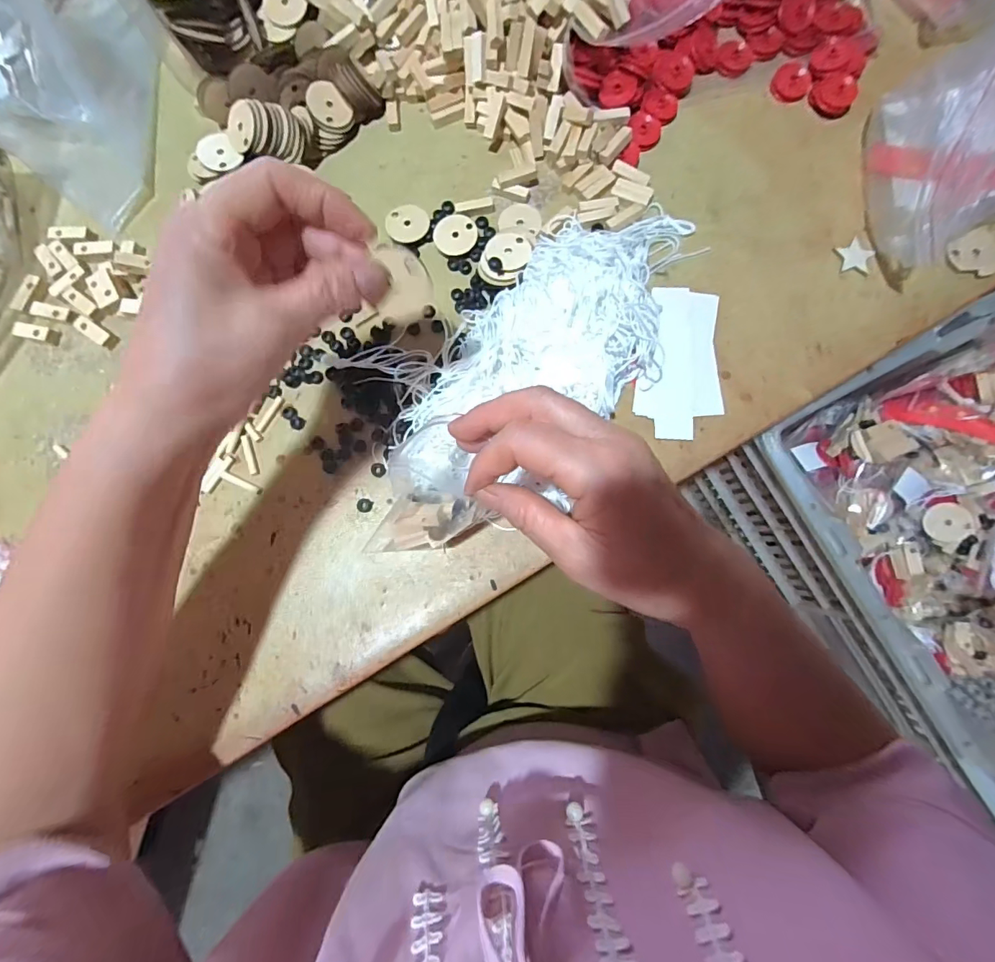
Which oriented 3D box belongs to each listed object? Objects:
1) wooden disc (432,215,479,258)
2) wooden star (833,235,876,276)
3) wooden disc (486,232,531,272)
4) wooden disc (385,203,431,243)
[{"bbox_3d":[-0.033,-0.193,0.369,0.034,0.006,0.033,0,81,1],"label":"wooden disc"},{"bbox_3d":[0.269,-0.167,0.352,0.024,0.006,0.028,-27,83,-3],"label":"wooden star"},{"bbox_3d":[0.009,-0.175,0.353,0.033,0.004,0.041,3,68,4],"label":"wooden disc"},{"bbox_3d":[-0.071,-0.205,0.374,0.034,0.008,0.030,-26,81,-4],"label":"wooden disc"}]

